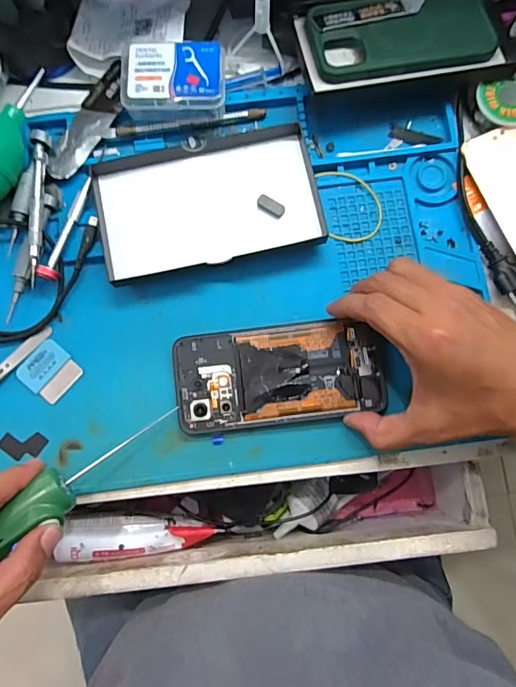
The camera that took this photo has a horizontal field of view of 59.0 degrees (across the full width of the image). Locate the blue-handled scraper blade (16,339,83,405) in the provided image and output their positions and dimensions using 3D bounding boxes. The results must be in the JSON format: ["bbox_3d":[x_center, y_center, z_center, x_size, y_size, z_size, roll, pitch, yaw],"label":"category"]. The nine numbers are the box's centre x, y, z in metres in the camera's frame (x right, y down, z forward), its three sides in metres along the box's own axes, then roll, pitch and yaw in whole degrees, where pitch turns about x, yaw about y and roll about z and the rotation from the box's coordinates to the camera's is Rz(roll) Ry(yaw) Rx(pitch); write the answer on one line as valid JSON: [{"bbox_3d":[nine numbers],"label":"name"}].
[{"bbox_3d":[-0.165,0.022,0.363,0.042,0.004,0.040,41,83,7],"label":"blue-handled scraper blade"}]

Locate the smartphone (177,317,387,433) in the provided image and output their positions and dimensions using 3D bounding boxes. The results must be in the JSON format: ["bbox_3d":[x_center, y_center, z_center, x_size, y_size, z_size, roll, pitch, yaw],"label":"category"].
[{"bbox_3d":[0.017,0.024,0.355,0.159,0.010,0.076,-6,80,1],"label":"smartphone"}]

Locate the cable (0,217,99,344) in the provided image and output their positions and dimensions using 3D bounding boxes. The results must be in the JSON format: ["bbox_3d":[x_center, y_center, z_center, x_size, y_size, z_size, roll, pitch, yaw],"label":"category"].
[{"bbox_3d":[-0.196,-0.052,0.367,0.130,0.013,0.098,-1,80,0],"label":"cable"}]

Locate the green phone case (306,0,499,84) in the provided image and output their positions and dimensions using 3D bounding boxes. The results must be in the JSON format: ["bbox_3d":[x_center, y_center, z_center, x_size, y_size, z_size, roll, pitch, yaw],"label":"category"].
[{"bbox_3d":[0.118,-0.257,0.375,0.150,0.008,0.077,-11,77,-5],"label":"green phone case"}]

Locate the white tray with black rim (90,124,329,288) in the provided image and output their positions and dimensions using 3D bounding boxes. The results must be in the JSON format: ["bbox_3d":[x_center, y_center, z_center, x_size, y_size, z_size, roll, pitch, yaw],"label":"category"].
[{"bbox_3d":[-0.040,-0.115,0.377,0.177,0.019,0.108,-10,80,-1],"label":"white tray with black rim"}]

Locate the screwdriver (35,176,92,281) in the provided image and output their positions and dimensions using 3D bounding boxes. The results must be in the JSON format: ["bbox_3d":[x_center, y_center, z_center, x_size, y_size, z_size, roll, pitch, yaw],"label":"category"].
[{"bbox_3d":[-0.153,-0.093,0.369,0.014,0.013,0.090,20,81,4],"label":"screwdriver"}]

